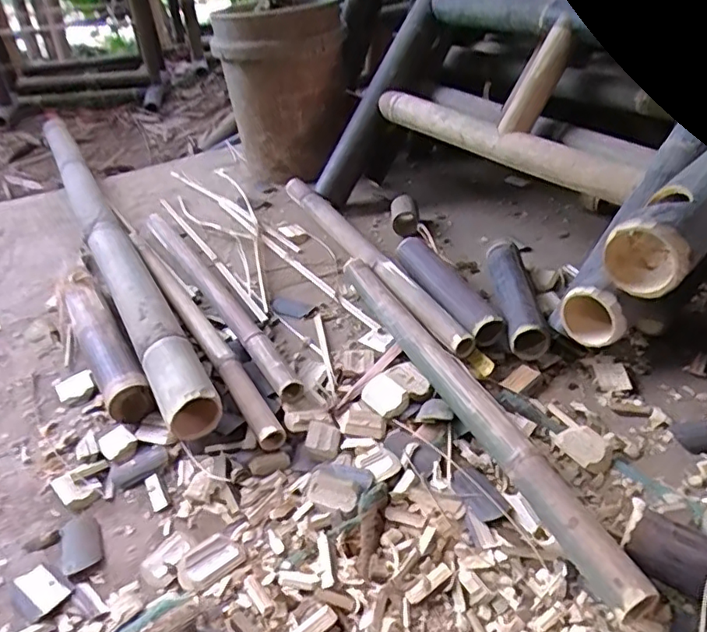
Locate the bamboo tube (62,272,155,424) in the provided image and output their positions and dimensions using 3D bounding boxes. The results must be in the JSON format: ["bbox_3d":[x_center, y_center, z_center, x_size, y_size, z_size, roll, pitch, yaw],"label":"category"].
[{"bbox_3d":[-0.385,0.039,0.890,0.065,0.063,0.348,-24,41,-22],"label":"bamboo tube"}]

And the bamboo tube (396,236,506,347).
[{"bbox_3d":[0.138,-0.046,0.934,0.062,0.047,0.264,-19,39,-17],"label":"bamboo tube"}]

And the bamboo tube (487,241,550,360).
[{"bbox_3d":[0.248,-0.027,0.898,0.053,0.059,0.230,-2,37,4],"label":"bamboo tube"}]

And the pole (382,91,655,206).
[{"bbox_3d":[0.225,-0.297,1.001,0.058,0.058,0.548,-29,43,-27],"label":"pole"}]

